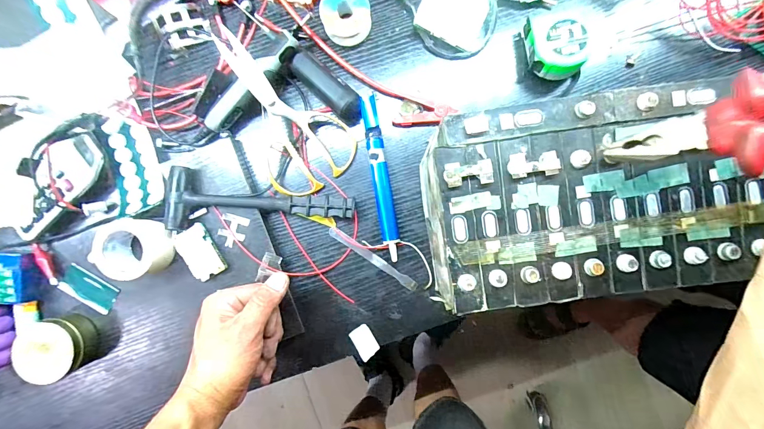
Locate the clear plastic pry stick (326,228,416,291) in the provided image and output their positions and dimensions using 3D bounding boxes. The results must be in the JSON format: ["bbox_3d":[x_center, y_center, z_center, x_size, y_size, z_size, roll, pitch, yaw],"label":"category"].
[{"bbox_3d":[-0.010,0.052,0.411,0.119,0.007,0.012,35,91,1],"label":"clear plastic pry stick"}]

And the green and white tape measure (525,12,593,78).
[{"bbox_3d":[0.189,-0.180,0.384,0.062,0.042,0.067,2,91,1],"label":"green and white tape measure"}]

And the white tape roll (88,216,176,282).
[{"bbox_3d":[-0.268,0.036,0.381,0.071,0.045,0.059,11,91,1],"label":"white tape roll"}]

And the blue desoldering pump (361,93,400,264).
[{"bbox_3d":[-0.001,-0.044,0.402,0.019,0.020,0.189,-9,91,1],"label":"blue desoldering pump"}]

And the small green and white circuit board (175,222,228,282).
[{"bbox_3d":[-0.206,0.044,0.396,0.036,0.015,0.061,-31,90,2],"label":"small green and white circuit board"}]

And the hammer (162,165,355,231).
[{"bbox_3d":[-0.133,-0.005,0.388,0.199,0.023,0.065,8,91,1],"label":"hammer"}]

